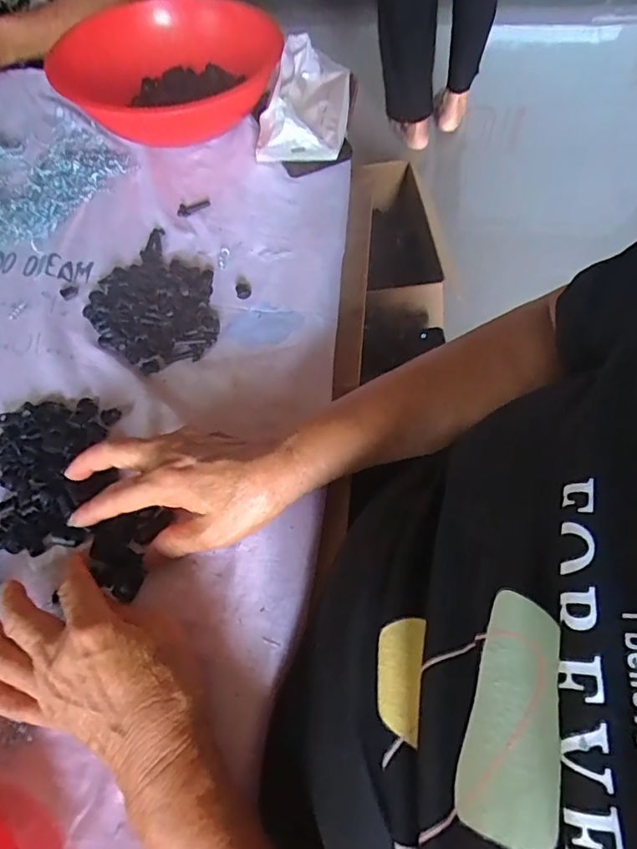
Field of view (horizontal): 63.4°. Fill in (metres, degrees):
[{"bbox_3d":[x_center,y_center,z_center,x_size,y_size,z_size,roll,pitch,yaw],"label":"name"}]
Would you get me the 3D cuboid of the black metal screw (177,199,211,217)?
[{"bbox_3d":[-0.132,-0.229,0.539,0.036,0.006,0.017,-29,63,-12],"label":"black metal screw"}]

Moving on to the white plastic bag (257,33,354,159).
[{"bbox_3d":[-0.013,-0.348,0.563,0.088,0.064,0.154,5,61,7],"label":"white plastic bag"}]

